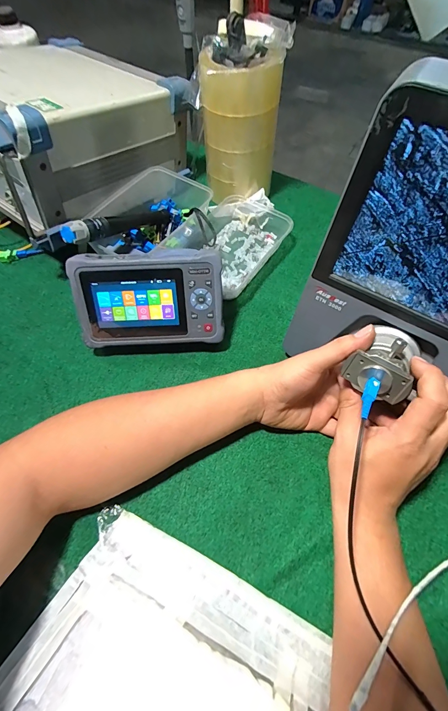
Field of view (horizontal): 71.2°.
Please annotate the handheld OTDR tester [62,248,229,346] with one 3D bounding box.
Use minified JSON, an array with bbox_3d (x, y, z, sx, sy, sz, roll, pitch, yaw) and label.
[{"bbox_3d":[-0.087,-0.069,0.381,0.166,0.107,0.048,-2,26,-1],"label":"handheld OTDR tester"}]

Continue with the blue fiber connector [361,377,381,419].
[{"bbox_3d":[0.121,0.034,0.258,0.011,0.006,0.044,24,47,13],"label":"blue fiber connector"}]

